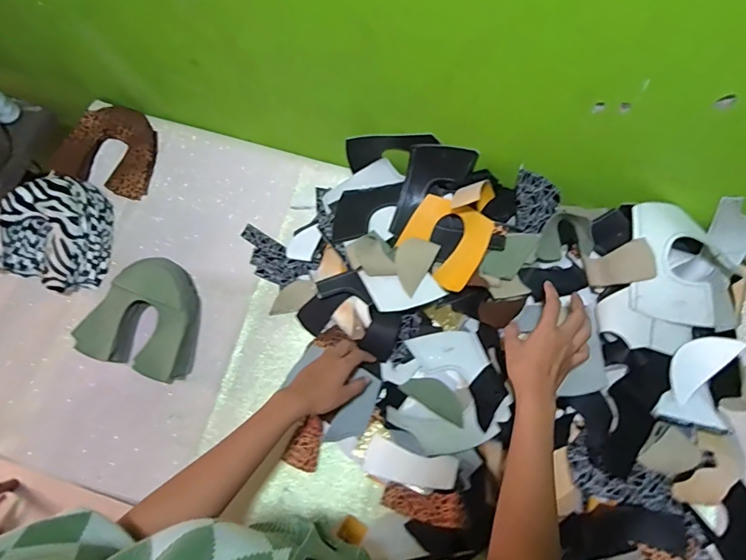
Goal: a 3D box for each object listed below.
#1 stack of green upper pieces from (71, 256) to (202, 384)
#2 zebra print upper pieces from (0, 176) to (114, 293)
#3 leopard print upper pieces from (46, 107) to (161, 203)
[{"bbox_3d":[-0.351,0.055,0.694,0.176,0.065,0.169,16,73,6],"label":"stack of green upper pieces"},{"bbox_3d":[-0.516,-0.080,0.726,0.169,0.089,0.178,17,73,7],"label":"zebra print upper pieces"},{"bbox_3d":[-0.462,-0.234,0.796,0.164,0.042,0.153,18,73,7],"label":"leopard print upper pieces"}]

